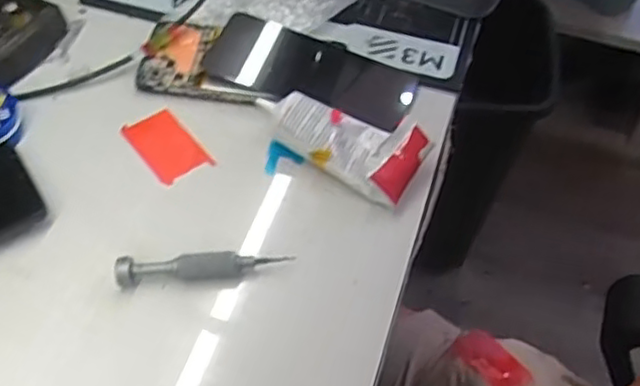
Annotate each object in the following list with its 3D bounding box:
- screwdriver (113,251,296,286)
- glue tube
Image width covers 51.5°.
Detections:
[{"bbox_3d":[-0.073,0.046,0.415,0.107,0.012,0.014,-3,51,-5],"label":"screwdriver"},{"bbox_3d":[0.015,-0.041,0.476,0.119,0.031,0.055,27,55,18],"label":"glue tube"}]

